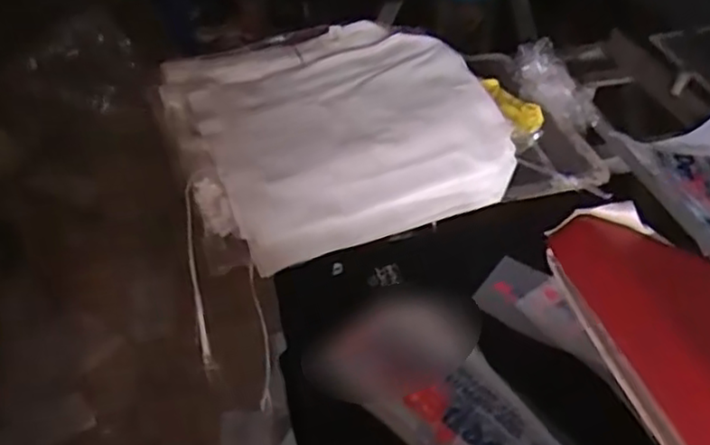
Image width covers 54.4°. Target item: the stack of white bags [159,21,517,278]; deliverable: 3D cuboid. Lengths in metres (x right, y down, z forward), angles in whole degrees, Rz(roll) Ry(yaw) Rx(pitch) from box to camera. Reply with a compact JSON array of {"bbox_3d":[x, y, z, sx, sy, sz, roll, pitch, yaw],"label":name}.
[{"bbox_3d":[-0.035,-0.152,1.070,0.471,0.100,0.436,-17,46,-20],"label":"stack of white bags"}]

